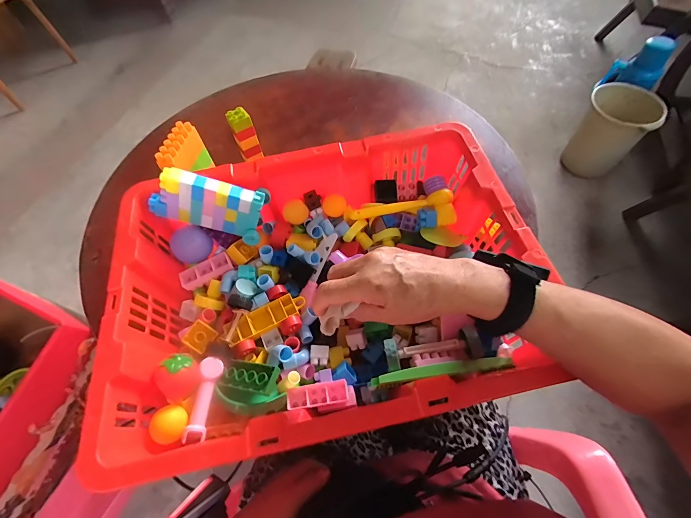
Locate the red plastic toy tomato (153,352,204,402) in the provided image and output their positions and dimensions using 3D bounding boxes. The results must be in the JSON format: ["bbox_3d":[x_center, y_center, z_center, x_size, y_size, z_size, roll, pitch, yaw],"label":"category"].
[{"bbox_3d":[-0.183,0.128,0.363,0.042,0.039,0.036,-35,64,-16],"label":"red plastic toy tomato"}]

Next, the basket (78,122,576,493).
[{"bbox_3d":[-0.026,0.029,0.421,0.460,0.133,0.336,-13,60,-4],"label":"basket"}]

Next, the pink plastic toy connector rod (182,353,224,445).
[{"bbox_3d":[-0.155,0.154,0.365,0.020,0.017,0.087,3,61,5],"label":"pink plastic toy connector rod"}]

